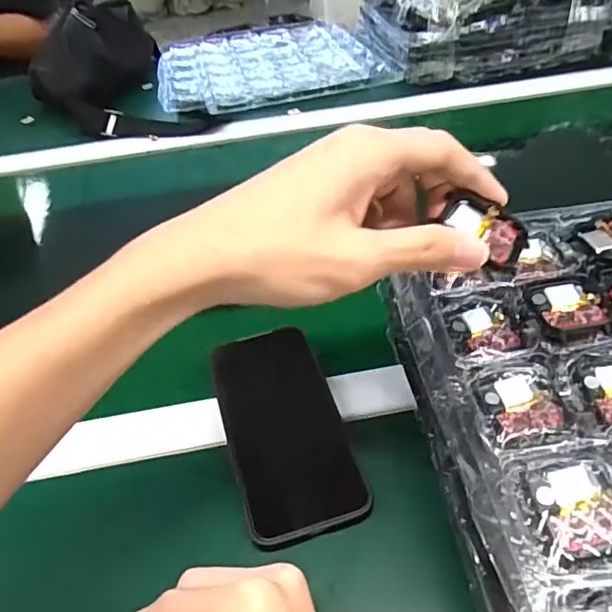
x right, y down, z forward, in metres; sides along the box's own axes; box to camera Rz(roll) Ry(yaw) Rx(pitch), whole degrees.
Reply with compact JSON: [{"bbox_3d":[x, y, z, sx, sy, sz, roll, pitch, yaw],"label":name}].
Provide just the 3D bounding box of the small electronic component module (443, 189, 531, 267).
[{"bbox_3d":[0.090,-0.038,0.285,0.043,0.004,0.033,37,60,6],"label":"small electronic component module"}]

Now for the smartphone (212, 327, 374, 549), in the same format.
[{"bbox_3d":[-0.016,0.080,0.391,0.077,0.014,0.159,-15,45,-9],"label":"smartphone"}]

